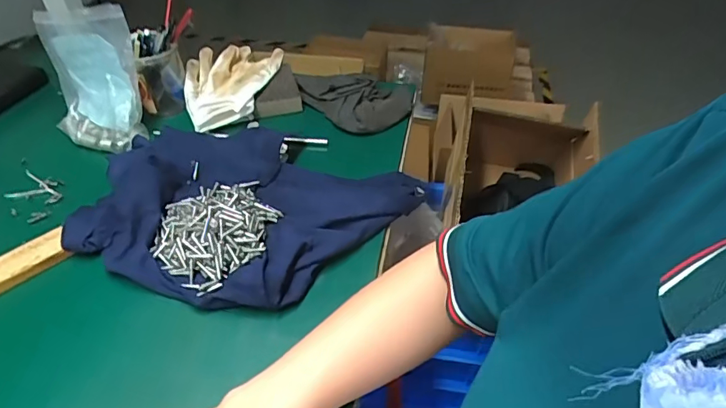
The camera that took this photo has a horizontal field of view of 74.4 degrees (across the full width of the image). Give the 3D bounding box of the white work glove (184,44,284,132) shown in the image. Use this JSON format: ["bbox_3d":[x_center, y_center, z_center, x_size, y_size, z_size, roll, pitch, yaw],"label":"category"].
[{"bbox_3d":[-0.186,-0.182,0.696,0.141,0.035,0.174,-9,44,-11],"label":"white work glove"}]

